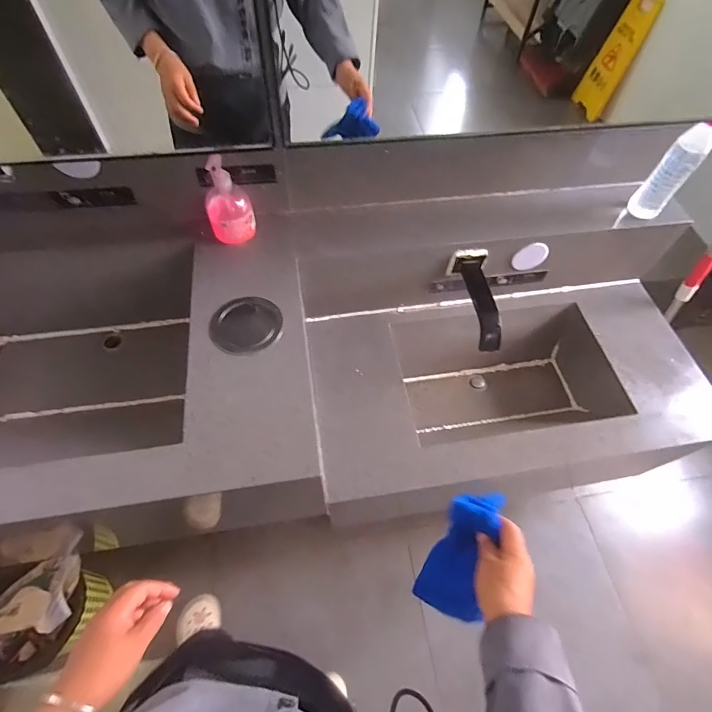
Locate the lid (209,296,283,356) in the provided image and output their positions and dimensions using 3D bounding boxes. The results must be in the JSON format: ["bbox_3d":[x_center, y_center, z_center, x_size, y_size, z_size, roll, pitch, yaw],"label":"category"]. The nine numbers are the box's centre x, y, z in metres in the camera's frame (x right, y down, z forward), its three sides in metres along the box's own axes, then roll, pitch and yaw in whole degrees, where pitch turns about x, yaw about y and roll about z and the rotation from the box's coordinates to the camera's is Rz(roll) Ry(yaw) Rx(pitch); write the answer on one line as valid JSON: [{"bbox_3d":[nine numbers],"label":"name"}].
[{"bbox_3d":[-0.197,-0.055,0.734,0.124,0.022,0.114,1,59,-2],"label":"lid"}]

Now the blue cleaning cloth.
[{"bbox_3d":[0.145,0.266,0.544,0.080,0.031,0.193,18,104,8],"label":"blue cleaning cloth"}]

